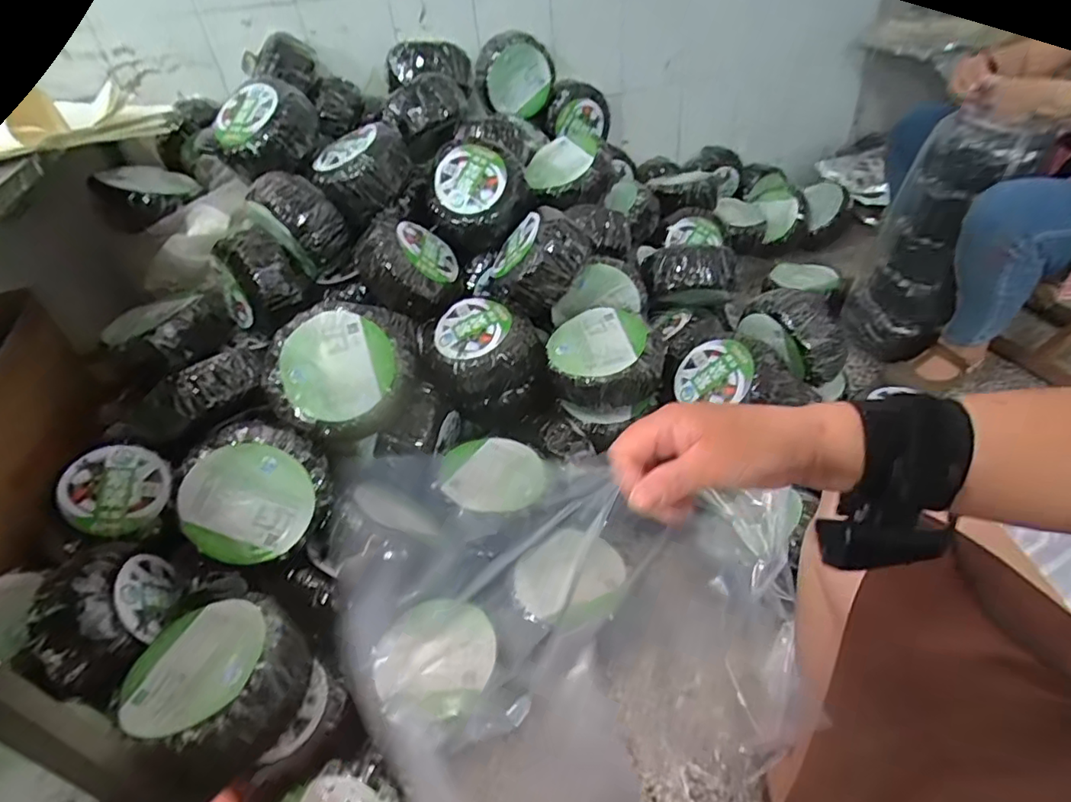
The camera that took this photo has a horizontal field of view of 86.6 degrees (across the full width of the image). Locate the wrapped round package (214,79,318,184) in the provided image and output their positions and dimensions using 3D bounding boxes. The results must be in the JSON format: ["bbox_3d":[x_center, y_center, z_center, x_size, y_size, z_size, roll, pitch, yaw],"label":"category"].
[{"bbox_3d":[-0.493,-0.497,1.051,0.159,0.105,0.178,19,69,20],"label":"wrapped round package"}]

